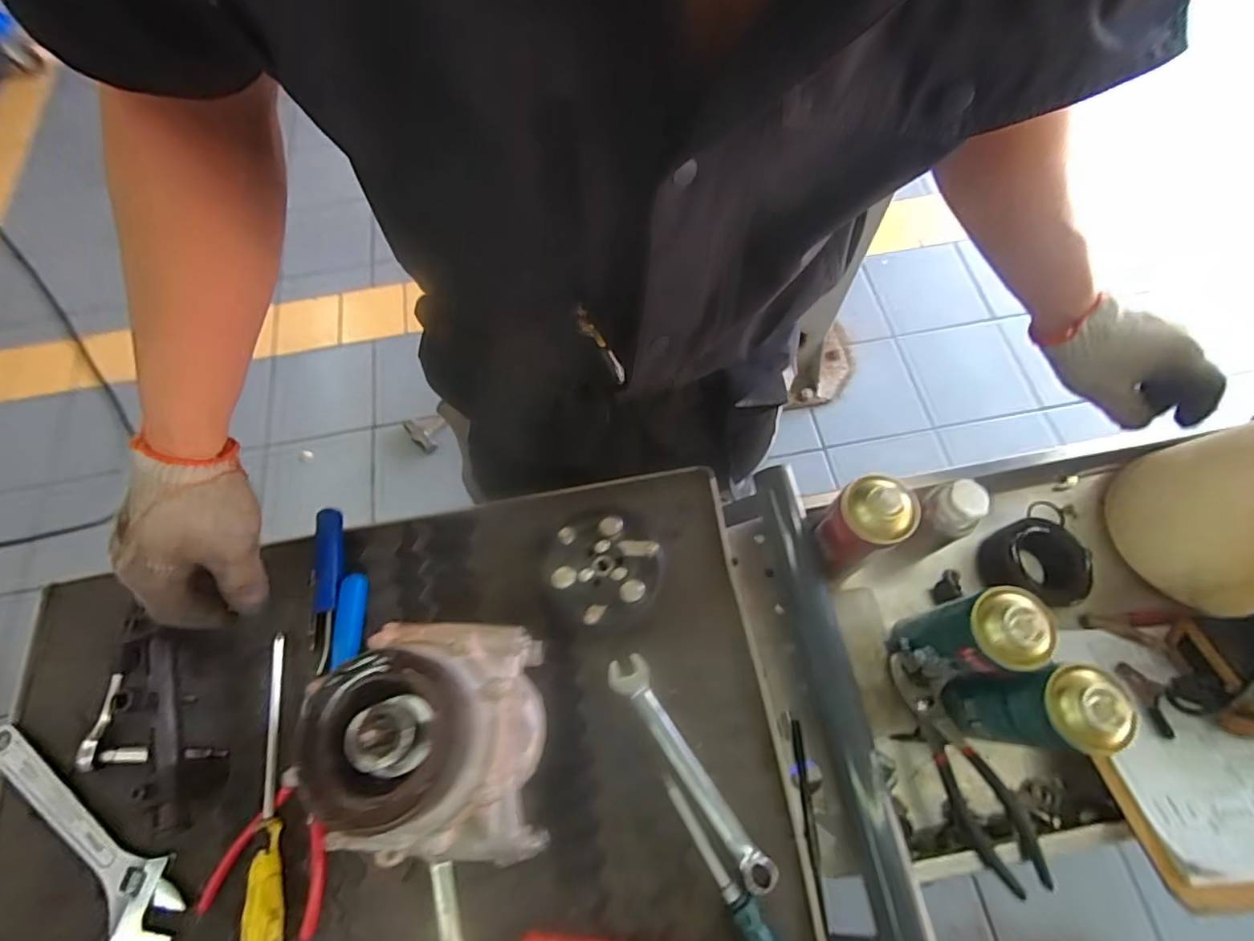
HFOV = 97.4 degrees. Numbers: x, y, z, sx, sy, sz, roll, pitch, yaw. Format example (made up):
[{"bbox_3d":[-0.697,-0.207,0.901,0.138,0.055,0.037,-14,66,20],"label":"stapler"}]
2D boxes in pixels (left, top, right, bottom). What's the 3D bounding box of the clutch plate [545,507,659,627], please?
[{"bbox_3d":[-0.021,0.088,0.505,0.098,0.042,0.102,-1,67,3],"label":"clutch plate"}]

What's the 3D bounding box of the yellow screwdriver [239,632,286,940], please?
[{"bbox_3d":[-0.296,0.268,0.462,0.026,0.022,0.252,-11,67,-2],"label":"yellow screwdriver"}]

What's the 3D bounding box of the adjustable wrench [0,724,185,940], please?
[{"bbox_3d":[-0.461,0.298,0.464,0.245,0.019,0.052,32,73,15],"label":"adjustable wrench"}]

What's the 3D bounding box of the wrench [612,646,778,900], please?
[{"bbox_3d":[0.052,0.244,0.457,0.032,0.010,0.199,-34,68,-12],"label":"wrench"}]

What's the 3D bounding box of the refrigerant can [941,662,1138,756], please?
[{"bbox_3d":[0.331,0.198,0.458,0.060,0.149,0.061,-2,67,3],"label":"refrigerant can"}]

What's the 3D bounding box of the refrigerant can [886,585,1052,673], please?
[{"bbox_3d":[0.300,0.147,0.483,0.060,0.149,0.060,-1,67,3],"label":"refrigerant can"}]

